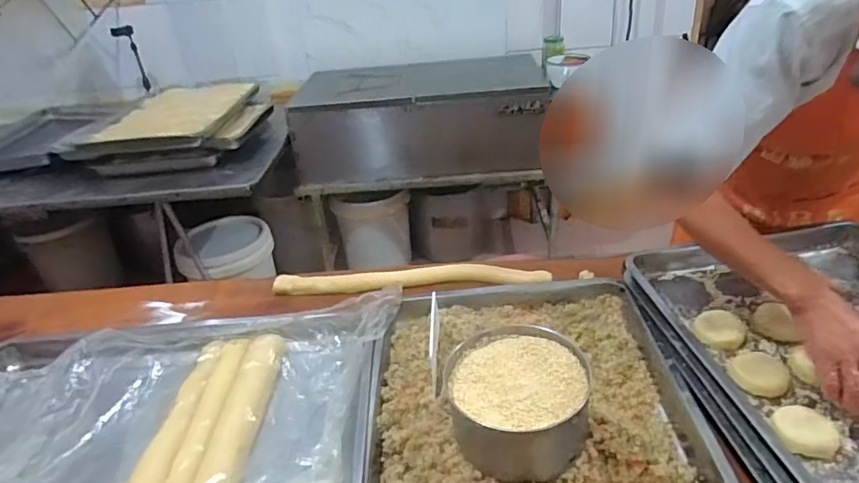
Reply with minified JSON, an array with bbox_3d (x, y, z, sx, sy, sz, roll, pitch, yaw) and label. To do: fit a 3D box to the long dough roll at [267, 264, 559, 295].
[{"bbox_3d":[-0.037,0.066,0.983,0.489,0.038,0.060,-1,30,7],"label":"long dough roll"}]

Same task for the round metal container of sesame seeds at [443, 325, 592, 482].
[{"bbox_3d":[0.088,0.159,0.547,0.136,0.074,0.138,-8,30,-5],"label":"round metal container of sesame seeds"}]

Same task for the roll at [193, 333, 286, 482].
[{"bbox_3d":[-0.245,0.235,0.689,0.058,0.030,0.309,-5,30,2],"label":"roll"}]

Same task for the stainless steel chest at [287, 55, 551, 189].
[{"bbox_3d":[-0.030,-0.398,1.879,0.841,0.323,0.400,-3,30,4],"label":"stainless steel chest"}]

